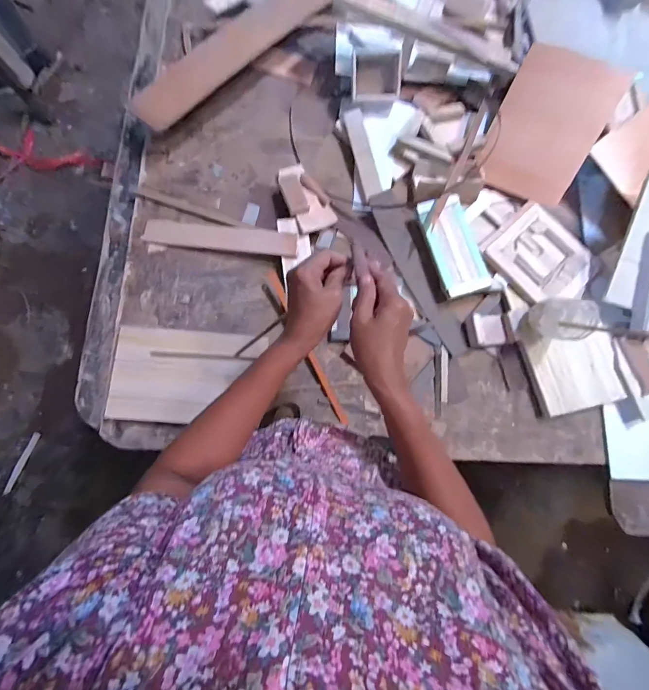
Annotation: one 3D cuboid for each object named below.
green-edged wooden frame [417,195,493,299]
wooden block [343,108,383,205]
[{"bbox_3d":[0.228,-0.173,0.620,0.088,0.032,0.174,-16,80,-5],"label":"green-edged wooden frame"},{"bbox_3d":[0.072,-0.346,0.649,0.037,0.025,0.179,-11,79,-4],"label":"wooden block"}]

